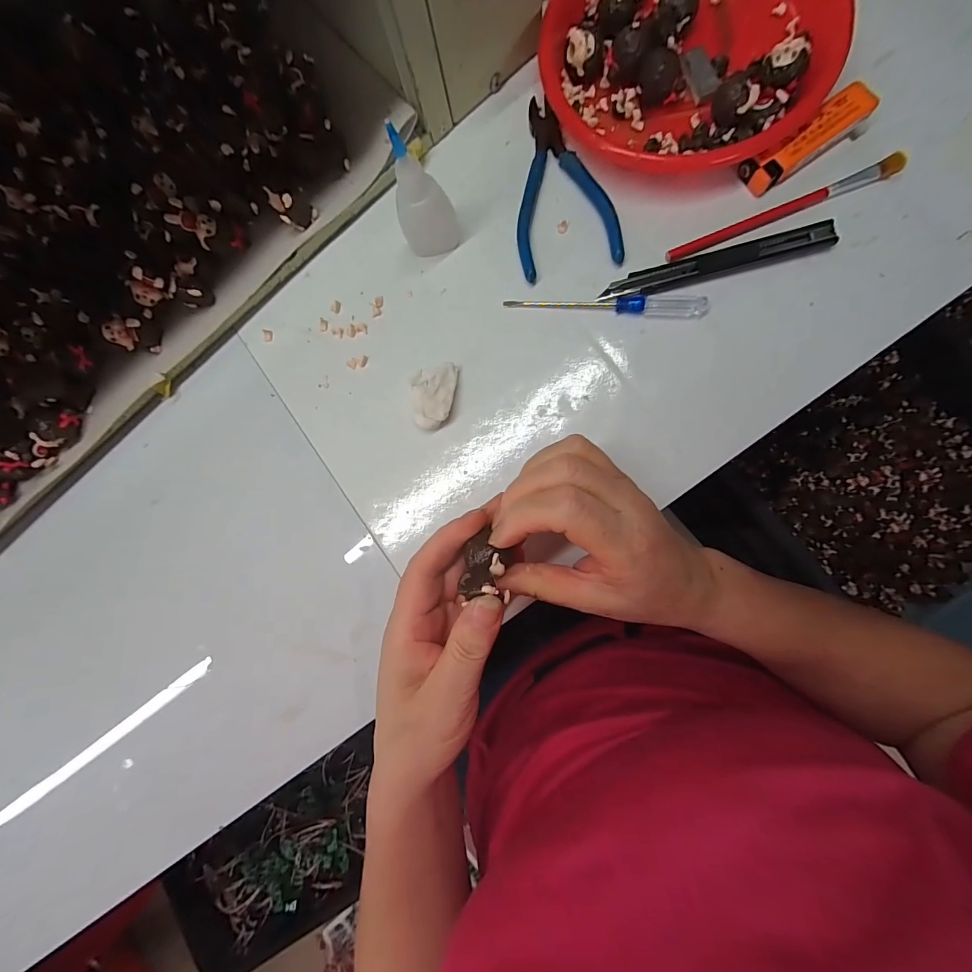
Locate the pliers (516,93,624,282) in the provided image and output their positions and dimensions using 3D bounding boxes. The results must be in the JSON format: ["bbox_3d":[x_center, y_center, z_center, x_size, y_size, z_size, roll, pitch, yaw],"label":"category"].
[{"bbox_3d":[0.048,-0.201,0.275,0.064,0.014,0.121,-10,83,6],"label":"pliers"}]

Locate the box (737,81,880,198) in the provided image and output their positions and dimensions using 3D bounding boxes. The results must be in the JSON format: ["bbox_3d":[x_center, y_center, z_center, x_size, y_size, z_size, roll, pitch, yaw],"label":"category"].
[{"bbox_3d":[0.198,-0.213,0.255,0.079,0.018,0.024,-34,82,3],"label":"box"}]

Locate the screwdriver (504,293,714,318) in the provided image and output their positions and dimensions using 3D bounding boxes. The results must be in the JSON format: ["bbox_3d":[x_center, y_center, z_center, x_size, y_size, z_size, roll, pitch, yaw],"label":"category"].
[{"bbox_3d":[0.076,-0.117,0.264,0.126,0.012,0.011,3,85,7],"label":"screwdriver"}]

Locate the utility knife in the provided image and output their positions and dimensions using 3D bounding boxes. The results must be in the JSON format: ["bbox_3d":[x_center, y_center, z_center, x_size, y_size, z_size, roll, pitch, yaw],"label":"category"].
[{"bbox_3d":[0.142,-0.139,0.258,0.135,0.014,0.018,-13,83,6],"label":"utility knife"}]

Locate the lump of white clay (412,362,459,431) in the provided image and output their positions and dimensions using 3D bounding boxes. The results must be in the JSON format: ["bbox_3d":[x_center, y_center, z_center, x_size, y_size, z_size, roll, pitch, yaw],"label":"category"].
[{"bbox_3d":[-0.033,-0.059,0.275,0.030,0.011,0.040,-7,84,6],"label":"lump of white clay"}]

